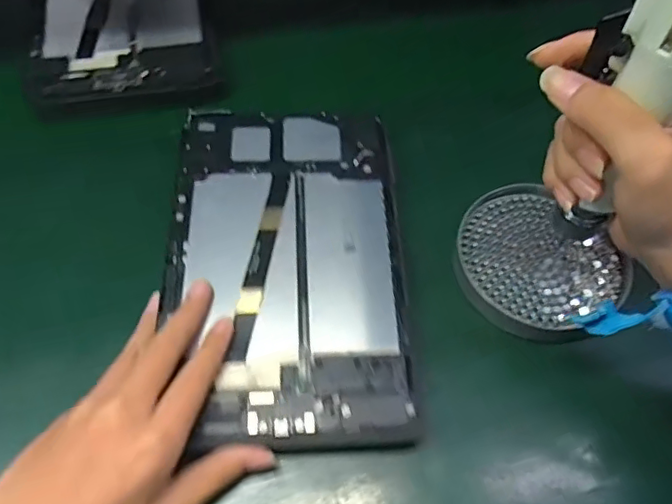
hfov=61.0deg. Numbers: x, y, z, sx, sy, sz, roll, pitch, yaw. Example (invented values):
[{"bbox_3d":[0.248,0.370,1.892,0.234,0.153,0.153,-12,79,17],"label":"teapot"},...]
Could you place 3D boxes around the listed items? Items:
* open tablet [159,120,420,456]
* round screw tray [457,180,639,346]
[{"bbox_3d":[-0.031,0.001,0.370,0.147,0.015,0.243,-2,61,-4],"label":"open tablet"},{"bbox_3d":[0.134,0.007,0.394,0.105,0.031,0.110,1,55,-1],"label":"round screw tray"}]

